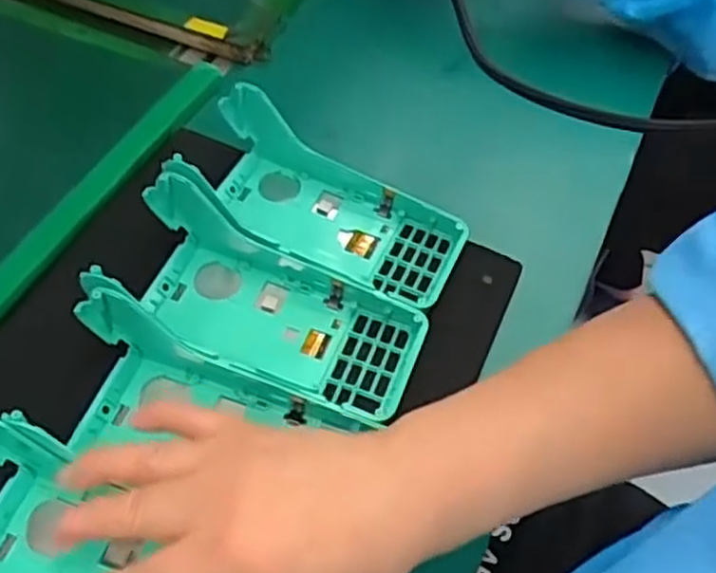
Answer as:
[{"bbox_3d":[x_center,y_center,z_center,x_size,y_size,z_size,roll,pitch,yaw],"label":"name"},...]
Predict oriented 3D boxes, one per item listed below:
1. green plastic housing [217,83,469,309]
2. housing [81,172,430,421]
[{"bbox_3d":[-0.019,-0.052,0.447,0.165,0.049,0.075,22,54,12],"label":"green plastic housing"},{"bbox_3d":[-0.053,0.006,0.402,0.179,0.060,0.084,17,54,8],"label":"housing"}]

